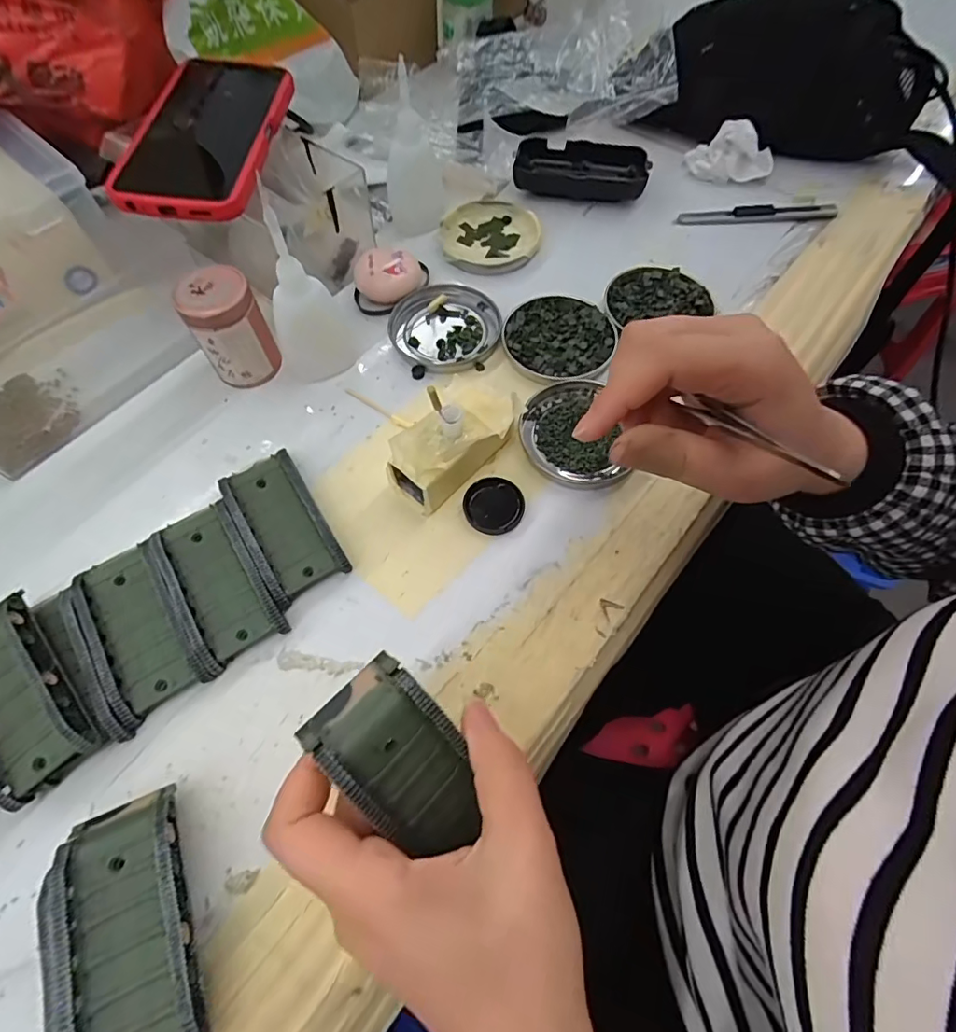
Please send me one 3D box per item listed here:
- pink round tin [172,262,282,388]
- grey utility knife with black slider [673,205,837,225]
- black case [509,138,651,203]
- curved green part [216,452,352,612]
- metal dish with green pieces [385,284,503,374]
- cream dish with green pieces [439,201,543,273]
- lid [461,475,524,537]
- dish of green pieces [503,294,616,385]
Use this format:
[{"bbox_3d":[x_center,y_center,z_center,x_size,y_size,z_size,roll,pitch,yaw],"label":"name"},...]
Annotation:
[{"bbox_3d":[-0.157,-0.122,0.339,0.048,0.065,0.036,-28,68,-14],"label":"pink round tin"},{"bbox_3d":[0.232,-0.249,0.433,0.131,0.004,0.016,-5,64,-4],"label":"grey utility knife with black slider"},{"bbox_3d":[0.086,-0.295,0.450,0.108,0.023,0.052,5,64,2],"label":"black case"},{"bbox_3d":[-0.113,0.004,0.305,0.043,0.017,0.089,-29,68,-14],"label":"curved green part"},{"bbox_3d":[-0.024,-0.137,0.380,0.079,0.009,0.073,0,64,-1],"label":"metal dish with green pieces"},{"bbox_3d":[0.010,-0.227,0.426,0.078,0.013,0.079,0,64,-1],"label":"cream dish with green pieces"},{"bbox_3d":[0.010,-0.007,0.316,0.035,0.009,0.035,0,64,-1],"label":"lid"},{"bbox_3d":[0.057,-0.125,0.372,0.076,0.011,0.073,0,64,-1],"label":"dish of green pieces"}]

